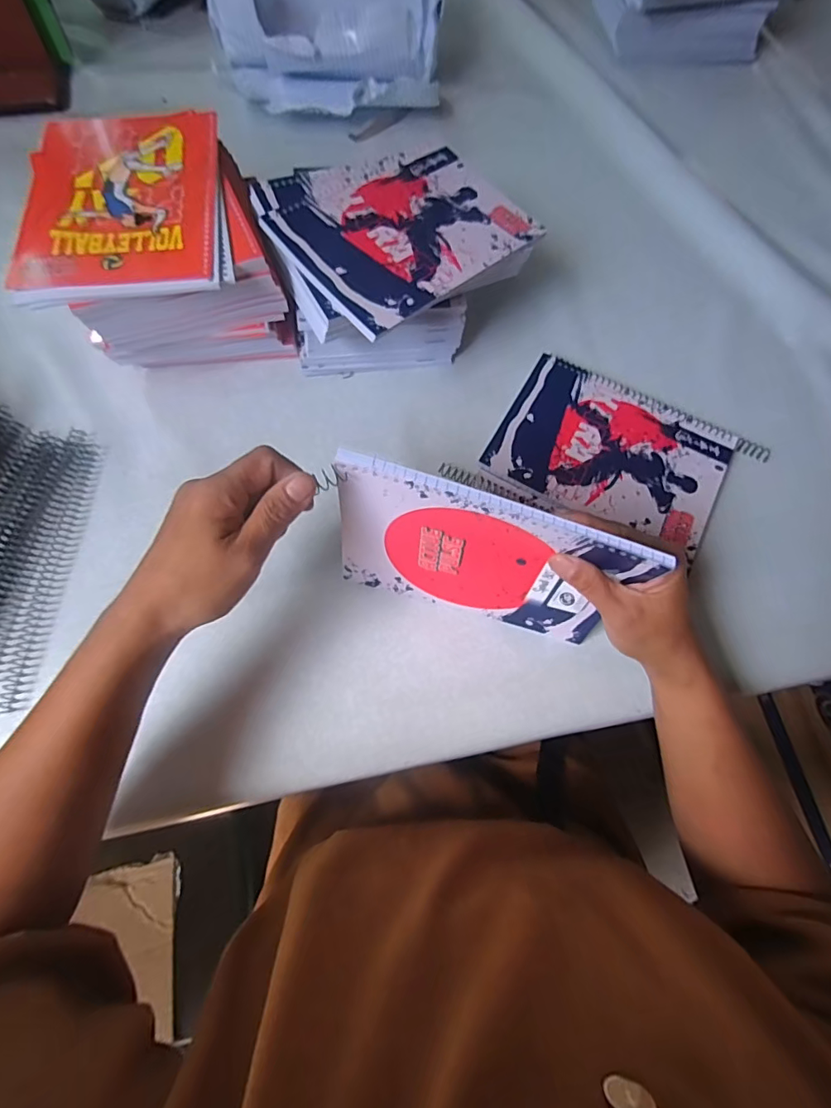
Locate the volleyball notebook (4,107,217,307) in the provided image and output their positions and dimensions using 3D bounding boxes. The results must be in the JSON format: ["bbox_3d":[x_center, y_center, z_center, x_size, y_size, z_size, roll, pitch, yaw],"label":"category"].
[{"bbox_3d":[-0.229,-0.278,0.390,0.145,0.010,0.205,-5,69,-4],"label":"volleyball notebook"}]

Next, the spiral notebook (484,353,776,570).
[{"bbox_3d":[0.179,-0.092,0.449,0.197,0.013,0.145,28,70,9],"label":"spiral notebook"}]

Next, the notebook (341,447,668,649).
[{"bbox_3d":[0.041,0.005,0.337,0.192,0.142,0.011,17,61,4],"label":"notebook"}]

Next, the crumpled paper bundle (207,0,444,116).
[{"bbox_3d":[-0.104,-0.639,0.596,0.274,0.111,0.228,9,69,1],"label":"crumpled paper bundle"}]

